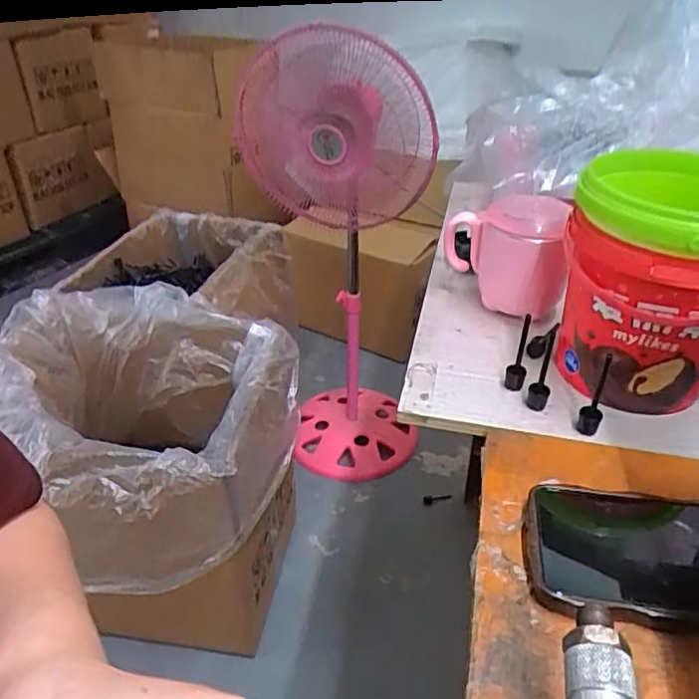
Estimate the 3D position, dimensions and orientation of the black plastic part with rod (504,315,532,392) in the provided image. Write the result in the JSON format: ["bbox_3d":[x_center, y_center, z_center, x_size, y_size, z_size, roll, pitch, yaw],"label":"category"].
[{"bbox_3d":[0.125,0.000,0.445,0.014,0.063,0.018,7,36,9],"label":"black plastic part with rod"}]

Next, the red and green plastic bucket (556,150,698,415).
[{"bbox_3d":[0.217,-0.045,0.434,0.123,0.152,0.126,16,38,21],"label":"red and green plastic bucket"}]

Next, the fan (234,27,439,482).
[{"bbox_3d":[-0.029,-0.157,1.231,0.324,0.859,0.348,-3,35,-5],"label":"fan"}]

